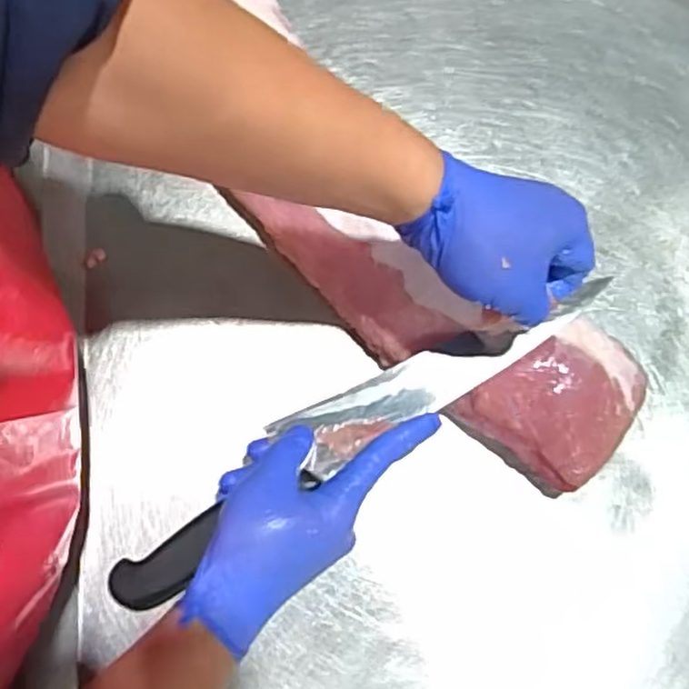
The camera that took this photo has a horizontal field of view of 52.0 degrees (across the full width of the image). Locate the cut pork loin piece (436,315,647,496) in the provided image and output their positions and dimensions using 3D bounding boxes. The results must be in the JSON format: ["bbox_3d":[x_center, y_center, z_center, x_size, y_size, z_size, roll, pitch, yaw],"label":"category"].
[{"bbox_3d":[0.141,0.036,0.476,0.093,0.057,0.100,38,78,10],"label":"cut pork loin piece"}]

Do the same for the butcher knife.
[{"bbox_3d":[0.009,0.049,0.453,0.352,0.025,0.052,-32,77,-8],"label":"butcher knife"}]

